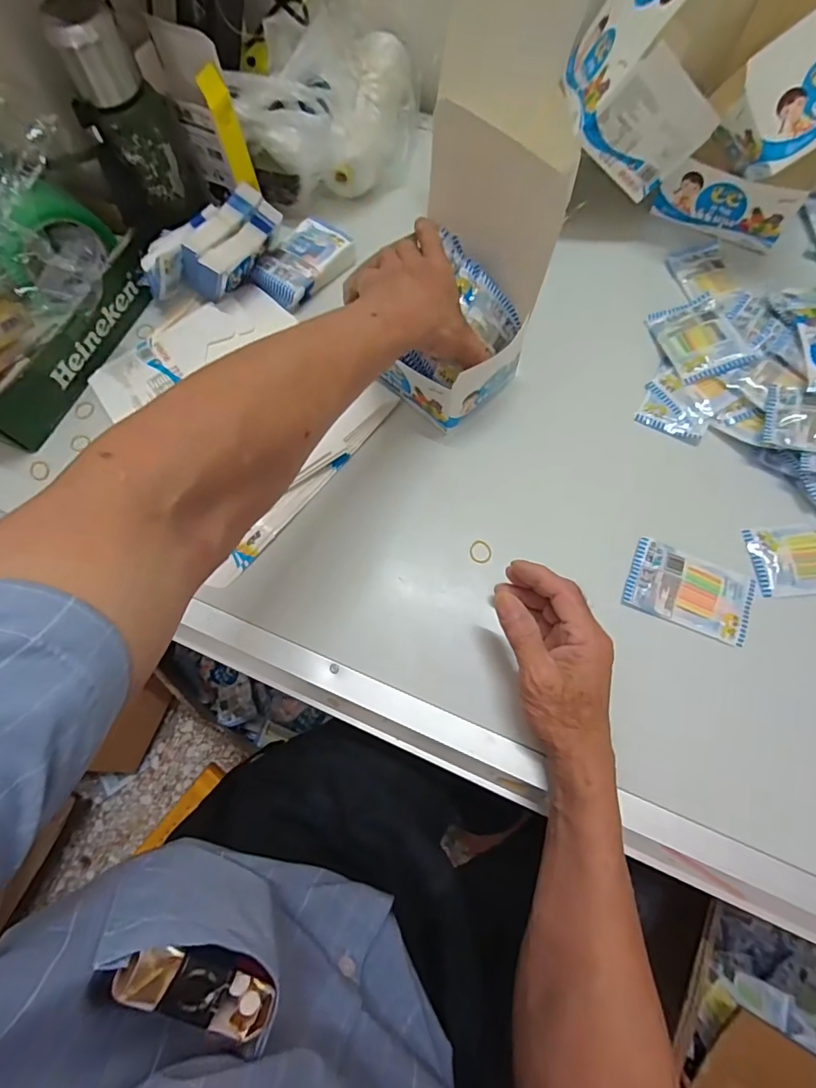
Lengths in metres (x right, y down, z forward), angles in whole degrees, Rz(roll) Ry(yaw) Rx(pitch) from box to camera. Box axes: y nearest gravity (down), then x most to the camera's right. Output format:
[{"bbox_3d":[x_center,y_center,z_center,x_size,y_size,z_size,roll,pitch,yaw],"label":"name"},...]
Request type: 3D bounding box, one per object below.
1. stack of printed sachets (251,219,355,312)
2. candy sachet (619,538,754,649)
[{"bbox_3d":[-0.115,-0.313,0.543,0.069,0.022,0.108,36,76,14],"label":"stack of printed sachets"},{"bbox_3d":[0.240,0.039,0.414,0.099,0.007,0.063,23,73,10],"label":"candy sachet"}]

